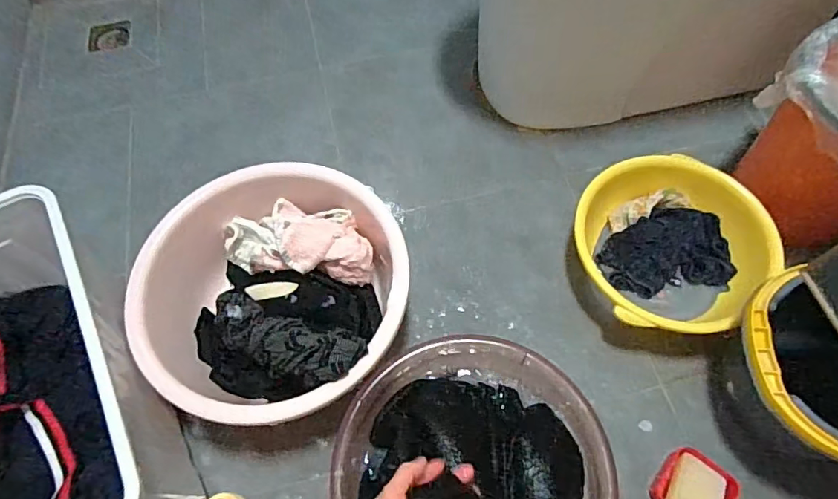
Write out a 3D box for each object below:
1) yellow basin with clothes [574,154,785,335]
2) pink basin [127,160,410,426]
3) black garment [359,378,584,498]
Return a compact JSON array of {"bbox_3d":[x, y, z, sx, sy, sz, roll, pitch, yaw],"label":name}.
[{"bbox_3d":[0.387,0.000,0.830,0.287,0.136,0.275,-1,61,2],"label":"yellow basin with clothes"},{"bbox_3d":[-0.213,0.070,0.784,0.381,0.173,0.379,-1,61,2],"label":"pink basin"},{"bbox_3d":[0.072,0.295,0.627,0.269,0.082,0.293,-21,63,-10],"label":"black garment"}]

